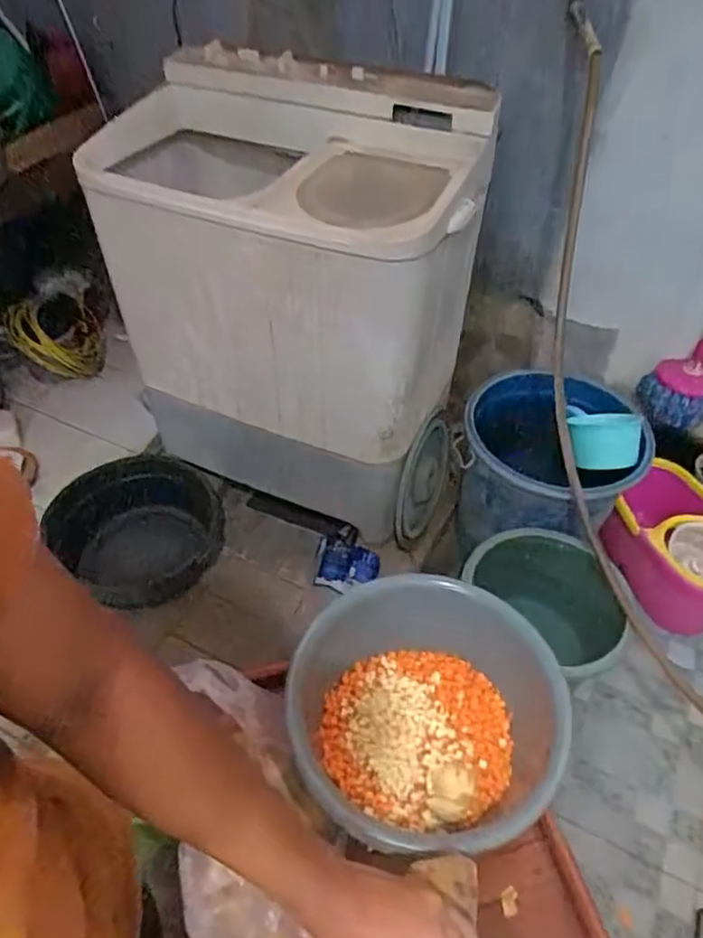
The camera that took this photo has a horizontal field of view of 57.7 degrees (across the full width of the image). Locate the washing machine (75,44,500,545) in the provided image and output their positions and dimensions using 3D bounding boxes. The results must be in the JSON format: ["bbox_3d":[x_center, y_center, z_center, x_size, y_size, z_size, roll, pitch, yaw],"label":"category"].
[{"bbox_3d":[-0.123,-0.320,1.368,0.700,0.887,0.441,14,48,12],"label":"washing machine"}]

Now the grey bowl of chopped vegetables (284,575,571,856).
[{"bbox_3d":[0.088,0.279,0.735,0.285,0.129,0.292,19,49,17],"label":"grey bowl of chopped vegetables"}]

